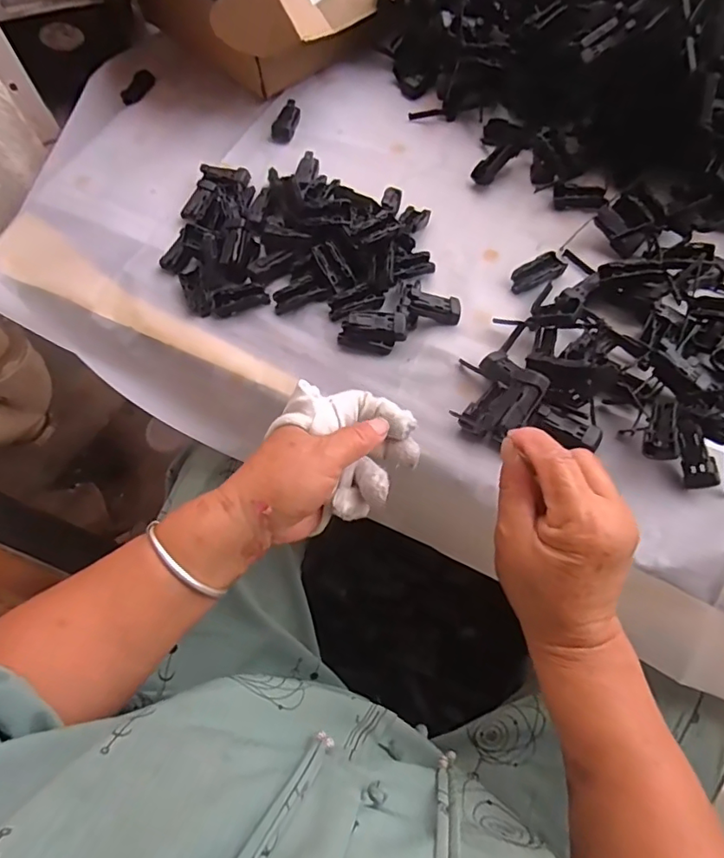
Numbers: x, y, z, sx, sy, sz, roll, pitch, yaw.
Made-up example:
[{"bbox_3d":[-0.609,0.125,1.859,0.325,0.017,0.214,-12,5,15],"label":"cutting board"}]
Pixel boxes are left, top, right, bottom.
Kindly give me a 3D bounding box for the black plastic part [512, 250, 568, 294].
[{"bbox_3d":[0.151,-0.133,0.460,0.048,0.010,0.023,-31,69,-11],"label":"black plastic part"}]

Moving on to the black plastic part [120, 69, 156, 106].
[{"bbox_3d":[-0.256,-0.392,0.611,0.024,0.009,0.049,19,68,10],"label":"black plastic part"}]

